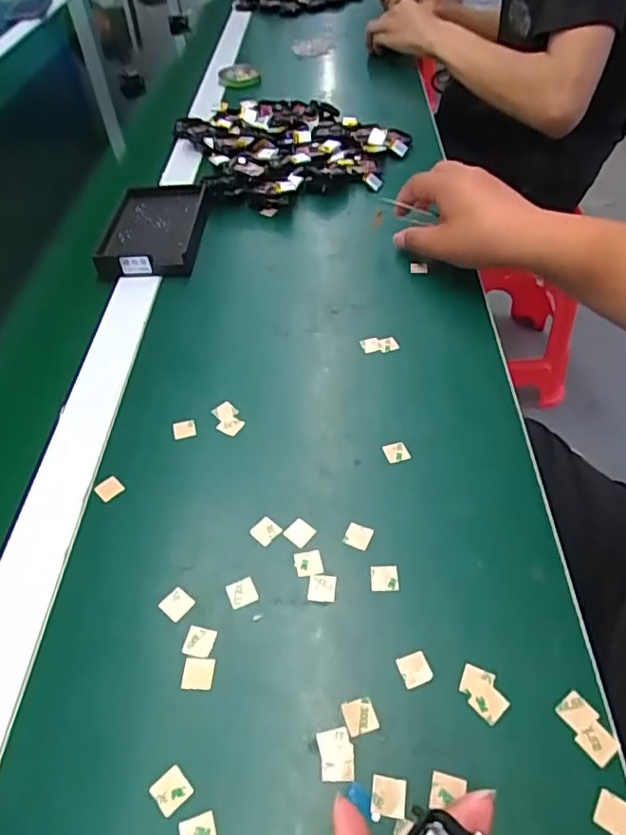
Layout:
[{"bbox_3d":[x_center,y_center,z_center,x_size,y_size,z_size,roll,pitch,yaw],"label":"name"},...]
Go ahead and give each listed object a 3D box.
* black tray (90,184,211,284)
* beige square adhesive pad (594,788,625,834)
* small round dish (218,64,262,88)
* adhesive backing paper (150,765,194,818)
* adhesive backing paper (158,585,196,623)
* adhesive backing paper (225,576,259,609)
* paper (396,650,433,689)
[{"bbox_3d":[-0.160,-0.191,0.585,0.093,0.025,0.142,-1,48,0],"label":"black tray"},{"bbox_3d":[0.135,0.177,0.256,0.015,0.004,0.016,21,54,26],"label":"beige square adhesive pad"},{"bbox_3d":[-0.115,-0.531,0.895,0.064,0.018,0.077,-7,48,-5],"label":"small round dish"},{"bbox_3d":[-0.066,0.174,0.269,0.015,0.004,0.015,-36,56,-25],"label":"adhesive backing paper"},{"bbox_3d":[-0.078,0.107,0.329,0.016,0.004,0.016,31,58,27],"label":"adhesive backing paper"},{"bbox_3d":[-0.041,0.100,0.331,0.016,0.004,0.017,-19,51,-15],"label":"adhesive backing paper"},{"bbox_3d":[0.053,0.131,0.301,0.016,0.004,0.016,-17,50,-11],"label":"paper"}]

